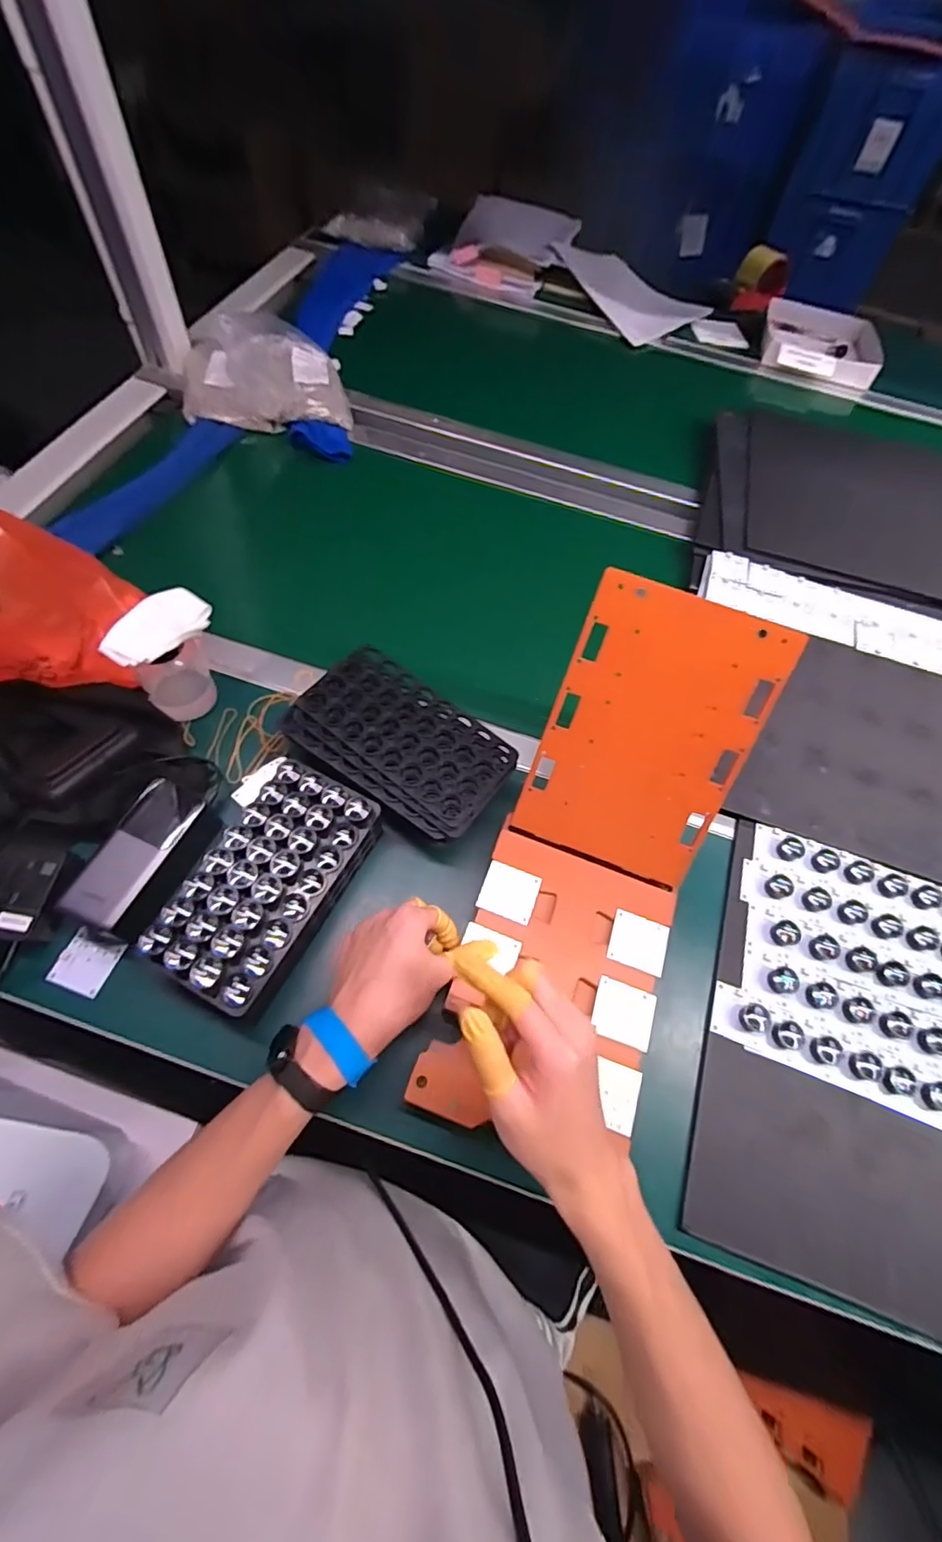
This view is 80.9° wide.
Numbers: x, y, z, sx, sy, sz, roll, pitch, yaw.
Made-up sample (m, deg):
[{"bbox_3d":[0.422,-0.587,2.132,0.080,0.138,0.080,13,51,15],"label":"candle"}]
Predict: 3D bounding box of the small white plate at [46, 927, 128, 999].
[{"bbox_3d":[-0.324,0.161,0.468,0.043,0.004,0.048,23,63,-4],"label":"small white plate"}]

